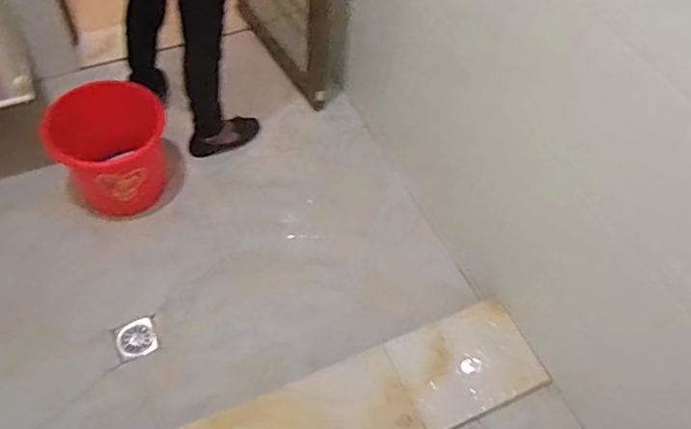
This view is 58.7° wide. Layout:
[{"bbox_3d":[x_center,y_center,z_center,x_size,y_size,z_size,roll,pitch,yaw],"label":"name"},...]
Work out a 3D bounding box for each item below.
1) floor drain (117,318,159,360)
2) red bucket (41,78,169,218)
[{"bbox_3d":[-0.541,0.322,1.598,0.101,0.013,0.103,-15,56,-25],"label":"floor drain"},{"bbox_3d":[-0.655,-0.194,1.721,0.299,0.277,0.256,-24,60,-19],"label":"red bucket"}]

